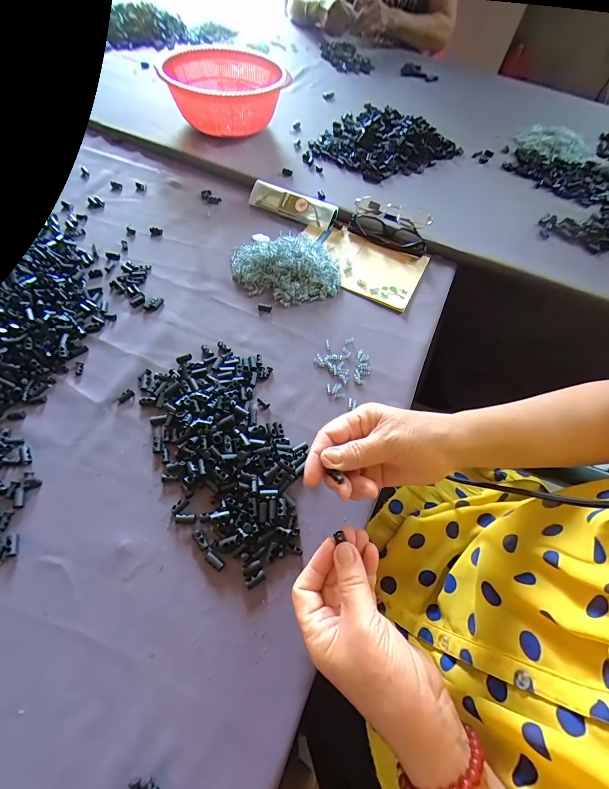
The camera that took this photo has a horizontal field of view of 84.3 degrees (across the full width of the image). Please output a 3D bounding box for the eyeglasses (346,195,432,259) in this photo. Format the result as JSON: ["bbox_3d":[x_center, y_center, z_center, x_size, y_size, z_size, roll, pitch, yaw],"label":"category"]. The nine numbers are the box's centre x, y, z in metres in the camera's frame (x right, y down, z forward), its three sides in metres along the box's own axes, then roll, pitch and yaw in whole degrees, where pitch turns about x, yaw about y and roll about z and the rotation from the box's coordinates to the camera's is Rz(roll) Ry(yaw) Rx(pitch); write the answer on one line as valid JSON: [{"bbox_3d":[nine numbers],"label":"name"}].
[{"bbox_3d":[0.142,-0.283,0.554,0.133,0.035,0.082,21,61,8],"label":"eyeglasses"}]

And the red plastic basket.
[{"bbox_3d":[-0.155,-0.605,0.679,0.218,0.100,0.187,-4,60,-6],"label":"red plastic basket"}]

